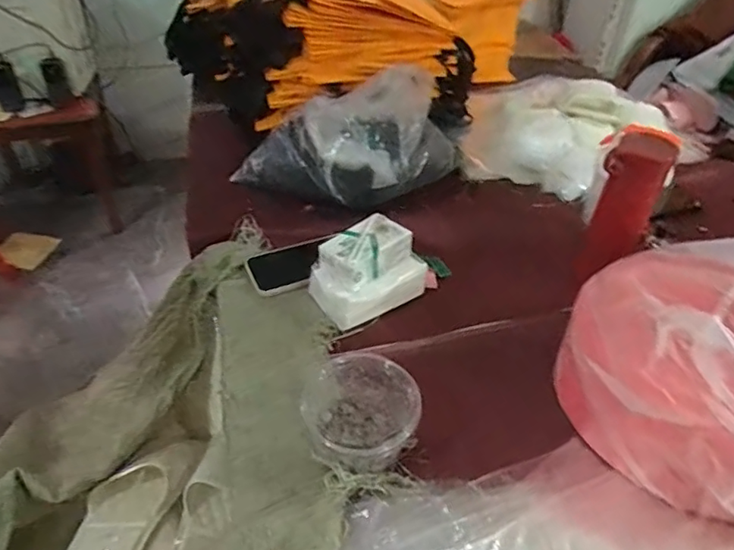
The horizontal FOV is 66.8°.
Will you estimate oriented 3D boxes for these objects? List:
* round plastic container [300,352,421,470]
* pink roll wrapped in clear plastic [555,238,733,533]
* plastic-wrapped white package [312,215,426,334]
[{"bbox_3d":[-0.008,0.136,0.564,0.106,0.065,0.116,2,42,-1],"label":"round plastic container"},{"bbox_3d":[0.373,0.081,0.554,0.297,0.177,0.277,-23,48,-26],"label":"pink roll wrapped in clear plastic"},{"bbox_3d":[0.000,-0.007,0.735,0.142,0.082,0.094,-24,48,-27],"label":"plastic-wrapped white package"}]

